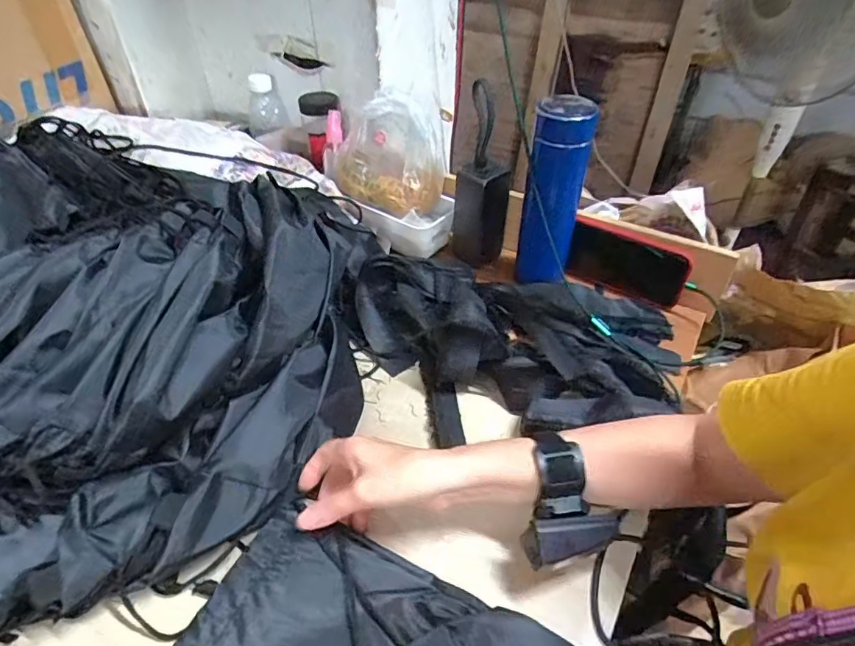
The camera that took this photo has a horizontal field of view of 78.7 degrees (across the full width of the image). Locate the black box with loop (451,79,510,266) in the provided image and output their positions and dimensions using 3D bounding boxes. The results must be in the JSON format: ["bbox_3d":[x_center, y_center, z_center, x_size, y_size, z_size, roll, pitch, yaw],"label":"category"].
[{"bbox_3d":[0.065,-0.163,0.652,0.073,0.240,0.057,1,44,1],"label":"black box with loop"}]

